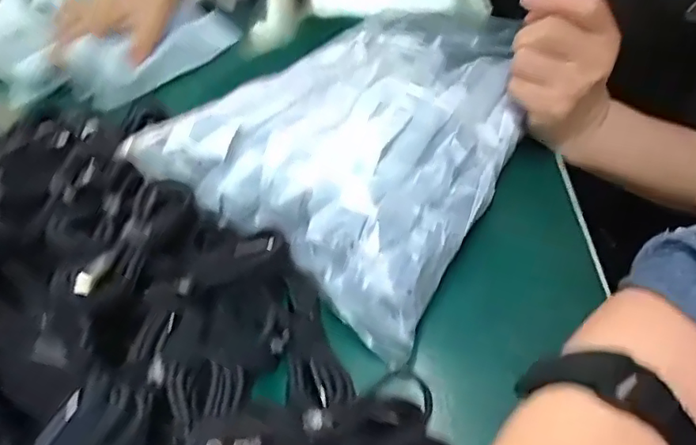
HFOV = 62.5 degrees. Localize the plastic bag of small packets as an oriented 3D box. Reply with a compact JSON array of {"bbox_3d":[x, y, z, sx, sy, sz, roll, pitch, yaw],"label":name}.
[{"bbox_3d":[0.014,-0.069,0.399,0.220,0.076,0.246,27,51,29],"label":"plastic bag of small packets"}]

